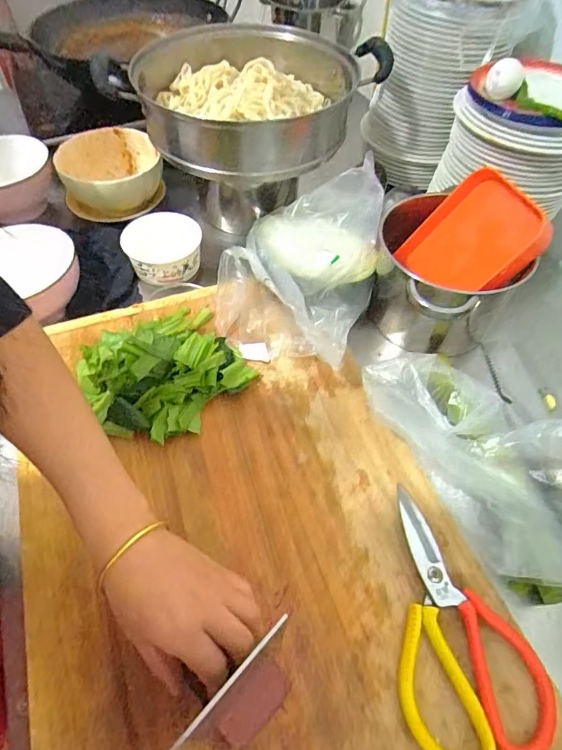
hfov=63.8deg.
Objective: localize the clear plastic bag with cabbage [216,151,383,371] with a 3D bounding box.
[{"bbox_3d":[0.023,-0.133,0.551,0.171,0.097,0.247,18,57,11],"label":"clear plastic bag with cabbage"}]

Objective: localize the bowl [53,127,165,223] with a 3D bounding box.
[{"bbox_3d":[-0.266,-0.317,0.706,0.149,0.069,0.156,0,54,-1],"label":"bowl"}]

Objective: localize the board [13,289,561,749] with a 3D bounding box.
[{"bbox_3d":[-0.050,0.127,0.425,0.371,0.021,0.568,-17,58,-12],"label":"board"}]

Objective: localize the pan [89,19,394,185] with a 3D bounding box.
[{"bbox_3d":[-0.063,-0.387,0.620,0.311,0.079,0.293,0,54,-1],"label":"pan"}]

